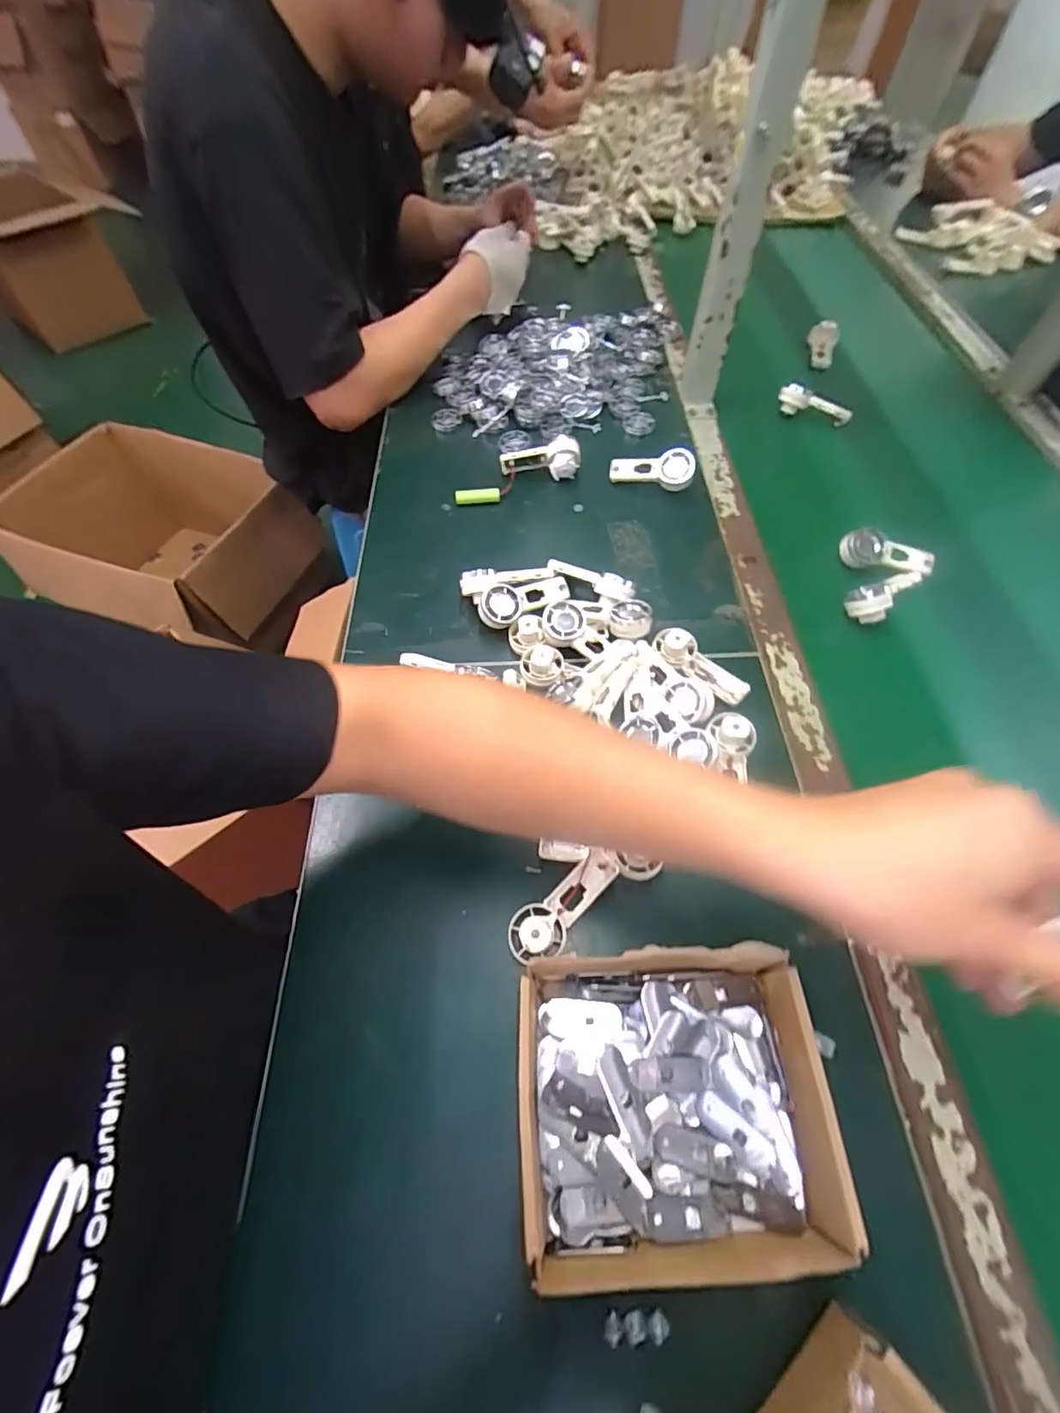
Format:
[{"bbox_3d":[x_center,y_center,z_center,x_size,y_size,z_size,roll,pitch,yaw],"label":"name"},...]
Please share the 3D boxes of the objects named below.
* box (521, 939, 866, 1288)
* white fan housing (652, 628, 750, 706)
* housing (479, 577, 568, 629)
[{"bbox_3d":[0.083,0.228,0.314,0.180,0.053,0.151,-3,60,-1],"label":"box"},{"bbox_3d":[0.155,-0.039,0.479,0.093,0.029,0.033,32,65,18],"label":"white fan housing"},{"bbox_3d":[-0.005,-0.106,0.510,0.092,0.019,0.039,-15,61,-9],"label":"housing"}]

